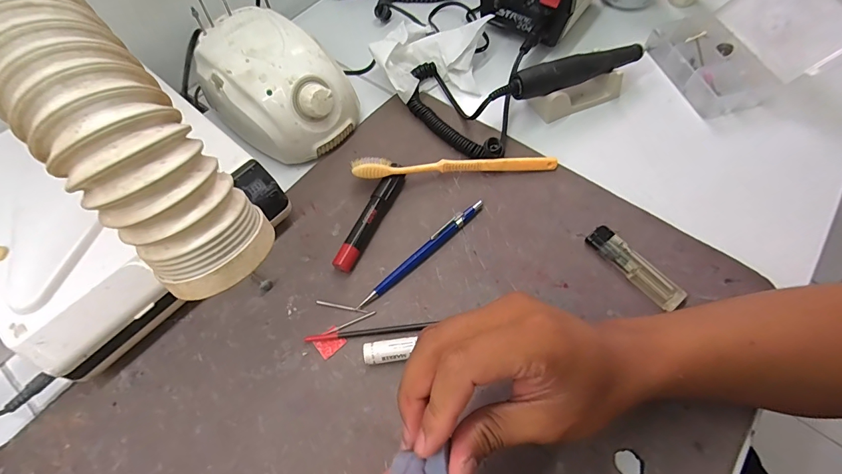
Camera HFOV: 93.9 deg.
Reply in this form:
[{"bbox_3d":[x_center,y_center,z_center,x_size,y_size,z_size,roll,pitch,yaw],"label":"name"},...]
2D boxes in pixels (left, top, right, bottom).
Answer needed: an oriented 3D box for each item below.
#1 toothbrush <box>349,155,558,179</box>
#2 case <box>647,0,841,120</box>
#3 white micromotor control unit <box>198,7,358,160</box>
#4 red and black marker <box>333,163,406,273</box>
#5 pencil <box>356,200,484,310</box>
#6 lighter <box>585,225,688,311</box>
[{"bbox_3d":[0.032,-0.062,0.356,0.183,0.026,0.019,-3,63,0],"label":"toothbrush"},{"bbox_3d":[0.329,-0.202,0.398,0.134,0.081,0.131,-19,64,-8],"label":"case"},{"bbox_3d":[-0.136,-0.141,0.375,0.135,0.079,0.103,36,69,17],"label":"white micromotor control unit"},{"bbox_3d":[-0.042,-0.018,0.341,0.017,0.015,0.108,21,65,11],"label":"red and black marker"},{"bbox_3d":[0.003,0.013,0.328,0.134,0.010,0.010,-40,69,-17],"label":"pencil"},{"bbox_3d":[0.172,0.024,0.318,0.023,0.010,0.081,-36,68,-16],"label":"lighter"}]

